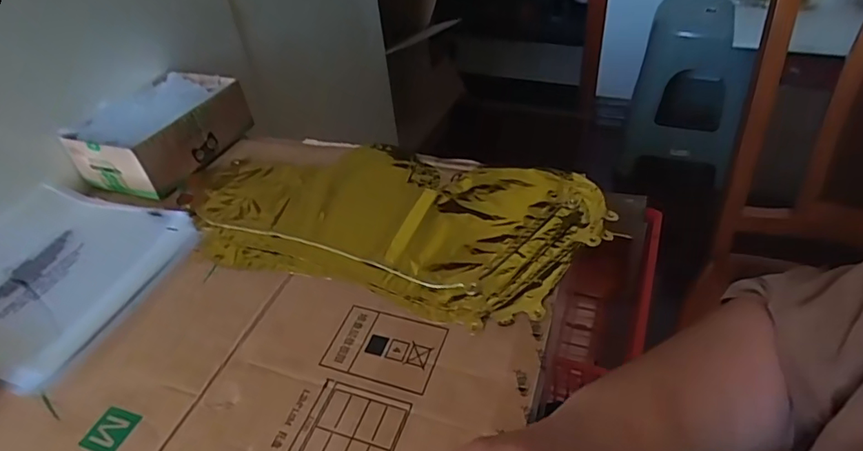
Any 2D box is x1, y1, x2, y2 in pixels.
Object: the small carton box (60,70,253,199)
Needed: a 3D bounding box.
[{"bbox_3d":[-0.343,-0.123,0.677,0.136,0.068,0.180,15,45,24],"label":"small carton box"}]

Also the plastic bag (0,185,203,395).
[{"bbox_3d":[-0.388,0.042,0.535,0.230,0.019,0.210,11,44,20],"label":"plastic bag"}]

